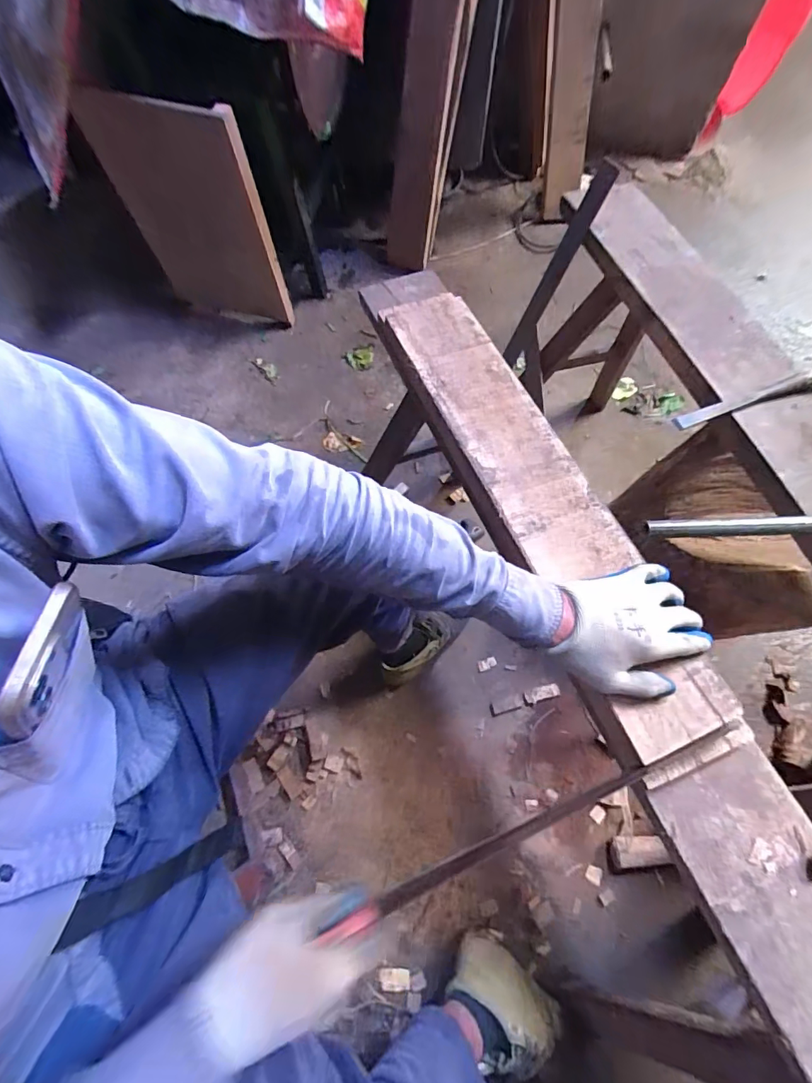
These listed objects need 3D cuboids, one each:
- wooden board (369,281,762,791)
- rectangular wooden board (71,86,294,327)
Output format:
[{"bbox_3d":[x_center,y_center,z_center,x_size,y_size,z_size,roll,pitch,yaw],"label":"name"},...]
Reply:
[{"bbox_3d":[0.147,-0.072,0.532,0.122,0.024,0.652,-21,67,-11],"label":"wooden board"},{"bbox_3d":[-0.496,-0.758,1.090,0.391,0.505,0.027,16,72,9],"label":"rectangular wooden board"}]

